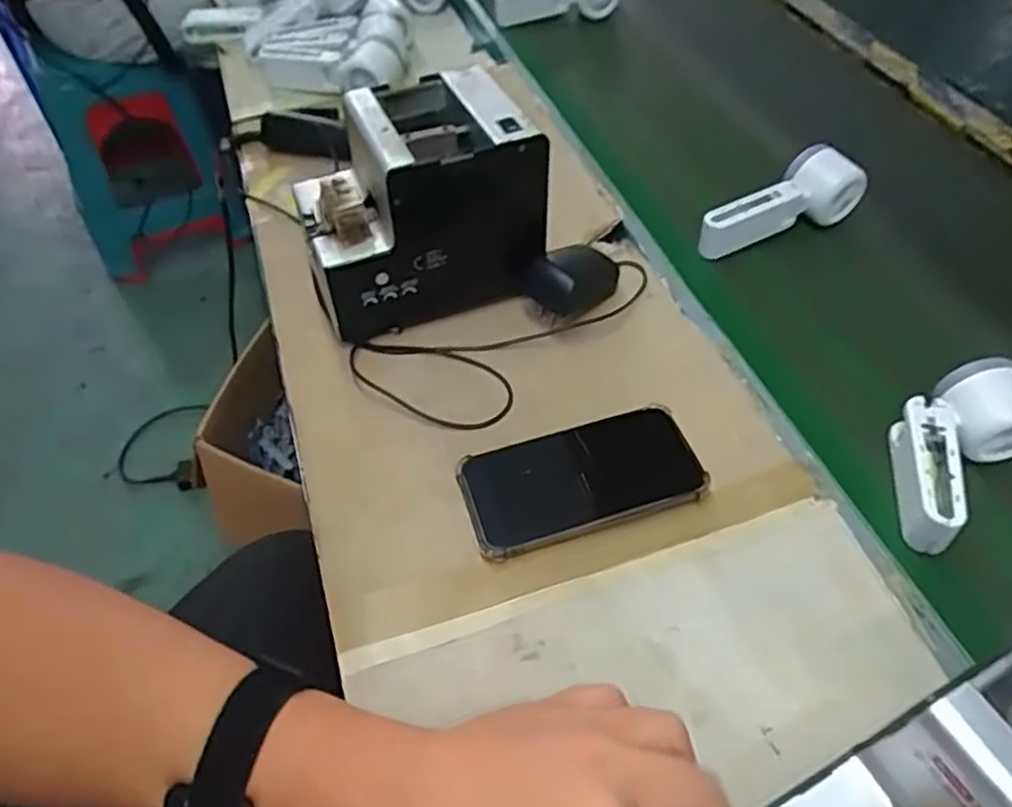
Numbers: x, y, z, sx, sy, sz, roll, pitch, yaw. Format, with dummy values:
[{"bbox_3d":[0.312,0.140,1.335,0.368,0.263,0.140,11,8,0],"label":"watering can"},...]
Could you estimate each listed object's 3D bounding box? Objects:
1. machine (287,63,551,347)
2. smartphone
[{"bbox_3d":[-0.071,-0.162,0.580,0.176,0.140,0.146,-16,53,-12],"label":"machine"},{"bbox_3d":[0.051,0.050,0.492,0.158,0.015,0.079,-13,52,-12],"label":"smartphone"}]

